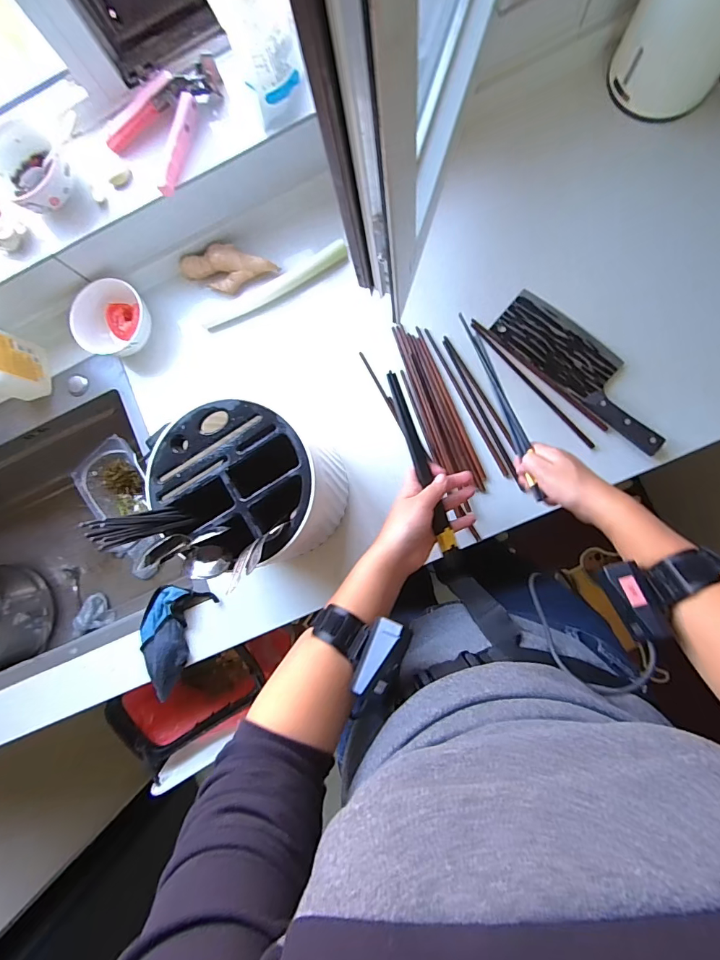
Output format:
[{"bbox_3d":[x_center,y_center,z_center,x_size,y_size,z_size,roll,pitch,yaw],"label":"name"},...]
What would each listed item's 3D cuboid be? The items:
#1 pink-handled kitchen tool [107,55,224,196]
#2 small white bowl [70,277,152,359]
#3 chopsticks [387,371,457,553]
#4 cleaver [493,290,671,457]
[{"bbox_3d":[-0.243,-0.477,0.561,0.108,0.025,0.167,39,92,8],"label":"pink-handled kitchen tool"},{"bbox_3d":[-0.378,-0.245,0.660,0.107,0.064,0.113,27,90,8],"label":"small white bowl"},{"bbox_3d":[0.072,-0.023,0.508,0.017,0.013,0.221,-18,84,6],"label":"chopsticks"},{"bbox_3d":[0.321,-0.162,0.605,0.277,0.024,0.088,43,92,7],"label":"cleaver"}]

